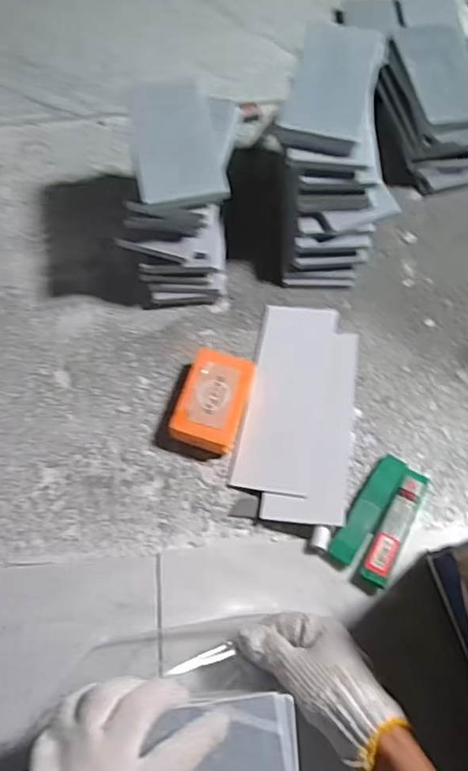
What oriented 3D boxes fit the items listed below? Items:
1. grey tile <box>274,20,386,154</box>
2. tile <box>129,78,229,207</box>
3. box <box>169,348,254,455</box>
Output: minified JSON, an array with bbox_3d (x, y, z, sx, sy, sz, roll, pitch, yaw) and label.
[{"bbox_3d":[0.093,-0.287,0.547,0.074,0.014,0.147,13,68,8],"label":"grey tile"},{"bbox_3d":[-0.057,-0.238,0.548,0.078,0.010,0.157,-10,67,-2],"label":"tile"},{"bbox_3d":[-0.020,0.017,0.569,0.062,0.034,0.100,14,65,7],"label":"box"}]

